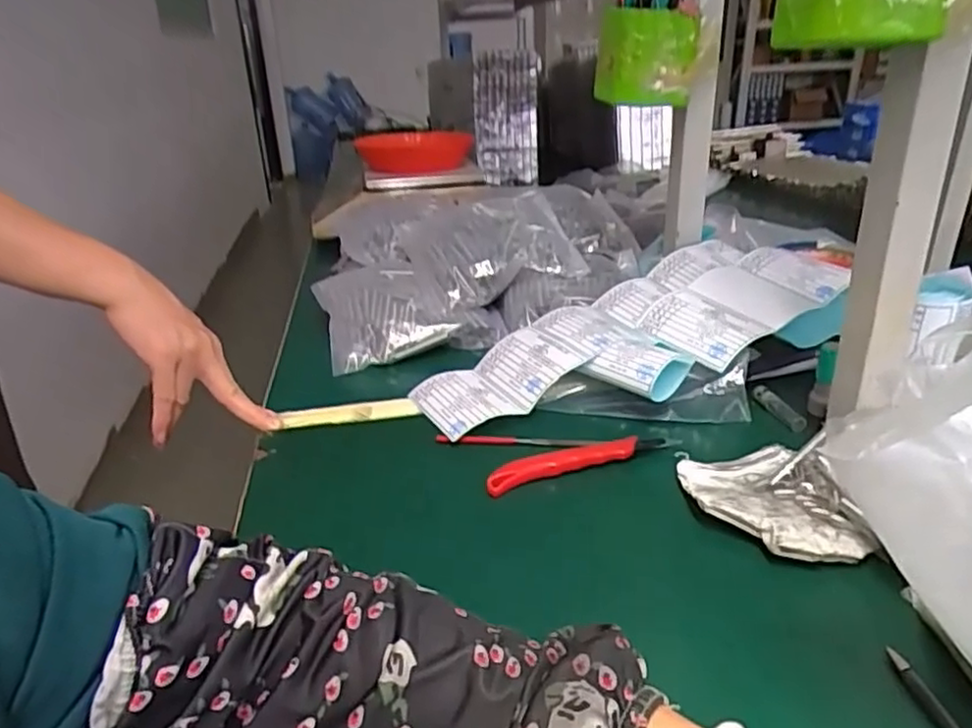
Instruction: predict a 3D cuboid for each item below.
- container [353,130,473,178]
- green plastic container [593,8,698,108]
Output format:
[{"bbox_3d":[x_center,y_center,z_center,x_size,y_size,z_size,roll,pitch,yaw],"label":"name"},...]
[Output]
[{"bbox_3d":[-0.131,-0.392,1.250,0.206,0.063,0.182,-6,27,-3],"label":"container"},{"bbox_3d":[0.150,-0.290,0.643,0.091,0.079,0.086,1,28,10],"label":"green plastic container"}]

